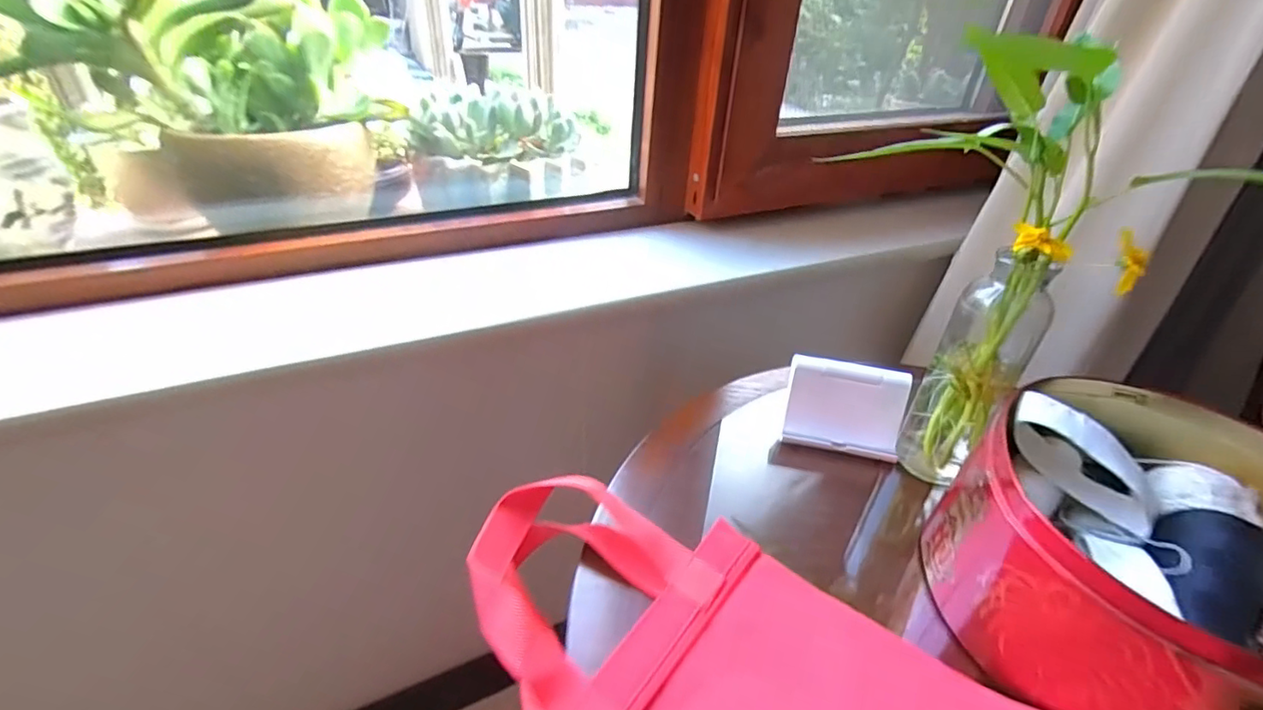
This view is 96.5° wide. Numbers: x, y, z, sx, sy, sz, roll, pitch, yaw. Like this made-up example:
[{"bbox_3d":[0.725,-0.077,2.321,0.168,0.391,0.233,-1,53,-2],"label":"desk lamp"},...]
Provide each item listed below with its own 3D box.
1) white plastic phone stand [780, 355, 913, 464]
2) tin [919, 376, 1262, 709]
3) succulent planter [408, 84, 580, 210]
[{"bbox_3d":[0.180,0.044,0.480,0.099,0.062,0.046,9,36,8],"label":"white plastic phone stand"},{"bbox_3d":[0.305,0.125,0.337,0.204,0.106,0.194,-24,43,-33],"label":"tin"},{"bbox_3d":[-0.166,-0.236,0.674,0.195,0.140,0.112,-4,36,-11],"label":"succulent planter"}]

